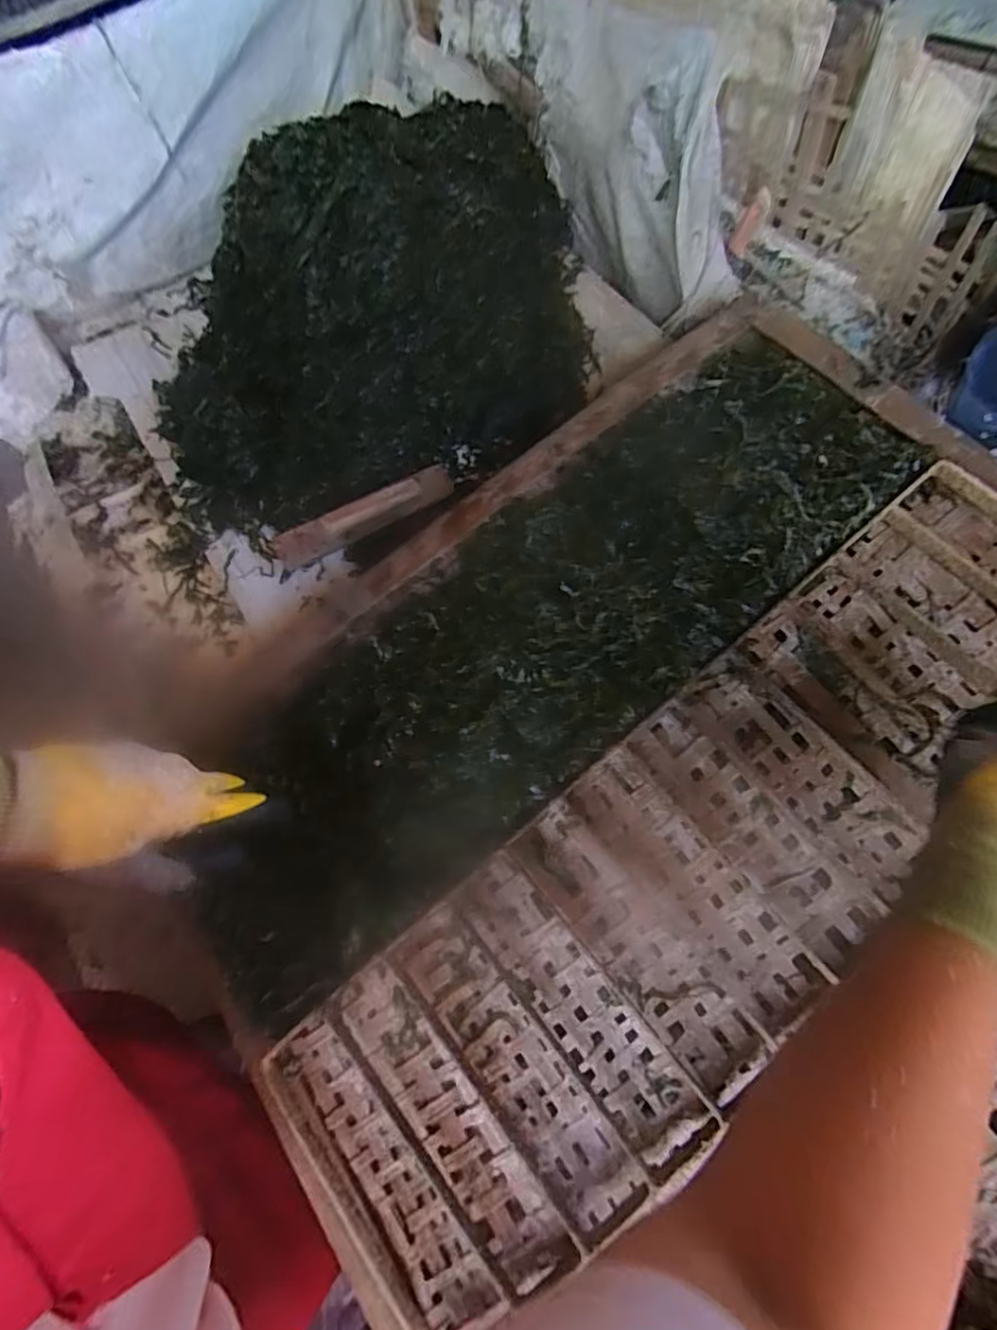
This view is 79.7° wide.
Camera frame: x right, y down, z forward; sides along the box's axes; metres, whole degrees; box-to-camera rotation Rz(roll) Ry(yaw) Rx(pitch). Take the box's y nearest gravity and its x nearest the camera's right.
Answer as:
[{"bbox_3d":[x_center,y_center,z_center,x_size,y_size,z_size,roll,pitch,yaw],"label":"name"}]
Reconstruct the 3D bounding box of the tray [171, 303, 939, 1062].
[{"bbox_3d":[0.025,-0.044,0.523,0.724,0.047,0.273,-42,72,-6],"label":"tray"}]

